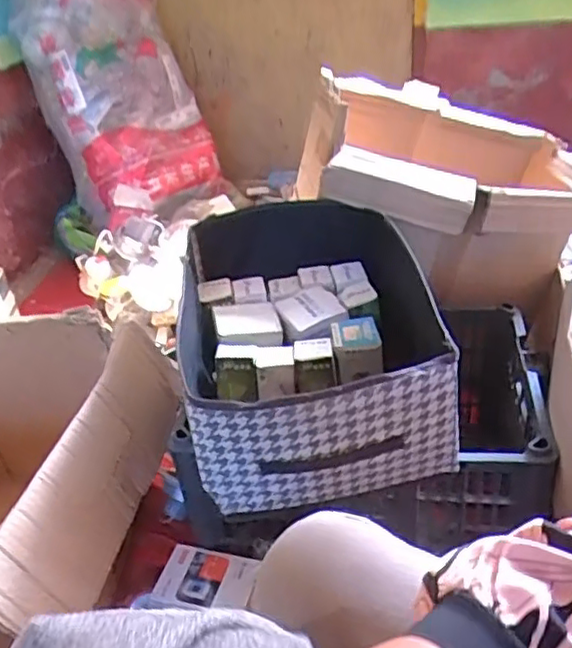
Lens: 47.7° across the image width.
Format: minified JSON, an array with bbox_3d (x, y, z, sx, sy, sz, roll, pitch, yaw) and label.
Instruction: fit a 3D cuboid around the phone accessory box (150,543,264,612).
[{"bbox_3d":[-0.113,0.360,0.908,0.135,0.025,0.084,5,35,17],"label":"phone accessory box"}]

